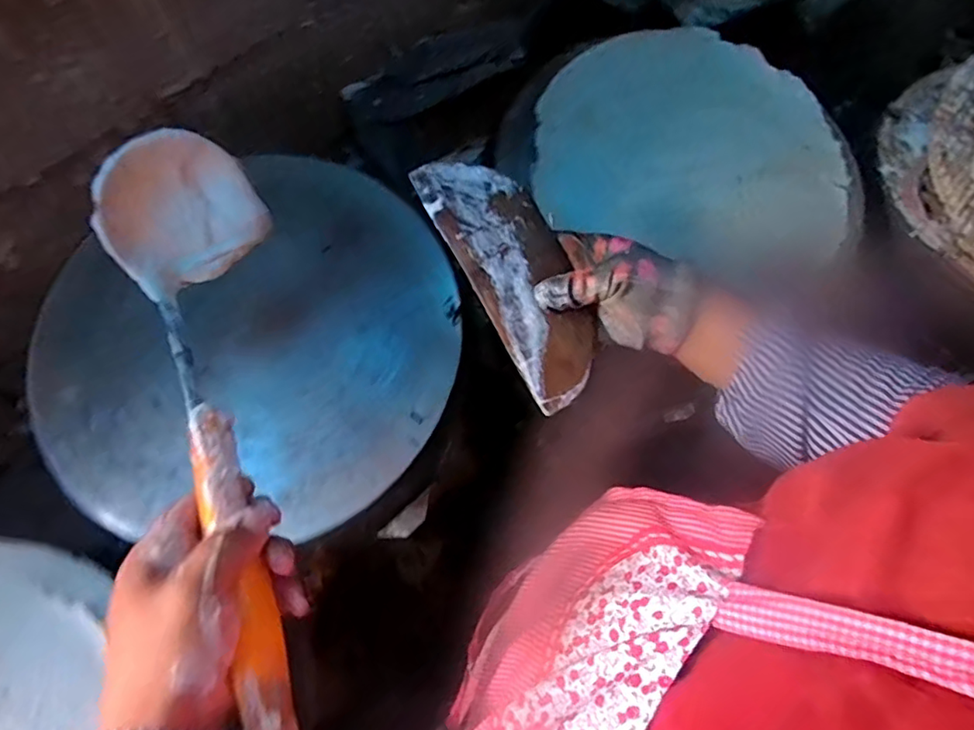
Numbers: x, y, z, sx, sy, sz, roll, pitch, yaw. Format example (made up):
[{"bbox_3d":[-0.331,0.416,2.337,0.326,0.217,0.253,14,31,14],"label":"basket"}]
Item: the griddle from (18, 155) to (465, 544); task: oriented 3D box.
[{"bbox_3d":[-0.202,-0.014,0.512,0.356,0.028,0.321,-31,70,-15],"label":"griddle"}]

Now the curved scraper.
[{"bbox_3d":[0.025,-0.063,0.409,0.071,0.012,0.182,-31,95,-12],"label":"curved scraper"}]

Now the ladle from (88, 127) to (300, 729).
[{"bbox_3d":[-0.140,0.023,0.337,0.087,0.081,0.342,-22,72,-10],"label":"ladle"}]

